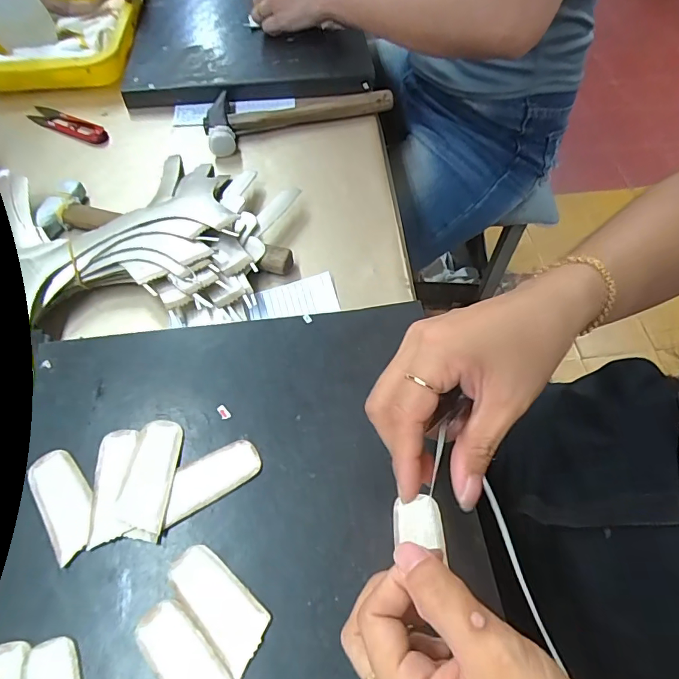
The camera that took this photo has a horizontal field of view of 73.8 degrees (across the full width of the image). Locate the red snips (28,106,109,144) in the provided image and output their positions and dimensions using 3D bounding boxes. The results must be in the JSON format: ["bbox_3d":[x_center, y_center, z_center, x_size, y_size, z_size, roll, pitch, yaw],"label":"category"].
[{"bbox_3d":[-0.317,-0.251,0.528,0.117,0.009,0.024,25,61,16],"label":"red snips"}]

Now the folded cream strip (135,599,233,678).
[{"bbox_3d":[-0.085,0.181,0.251,0.032,0.004,0.070,-37,66,-20],"label":"folded cream strip"}]

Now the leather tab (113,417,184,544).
[{"bbox_3d":[-0.125,0.091,0.299,0.031,0.006,0.076,2,60,1],"label":"leather tab"}]

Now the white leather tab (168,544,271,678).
[{"bbox_3d":[-0.071,0.154,0.266,0.070,0.004,0.032,40,67,21],"label":"white leather tab"}]

